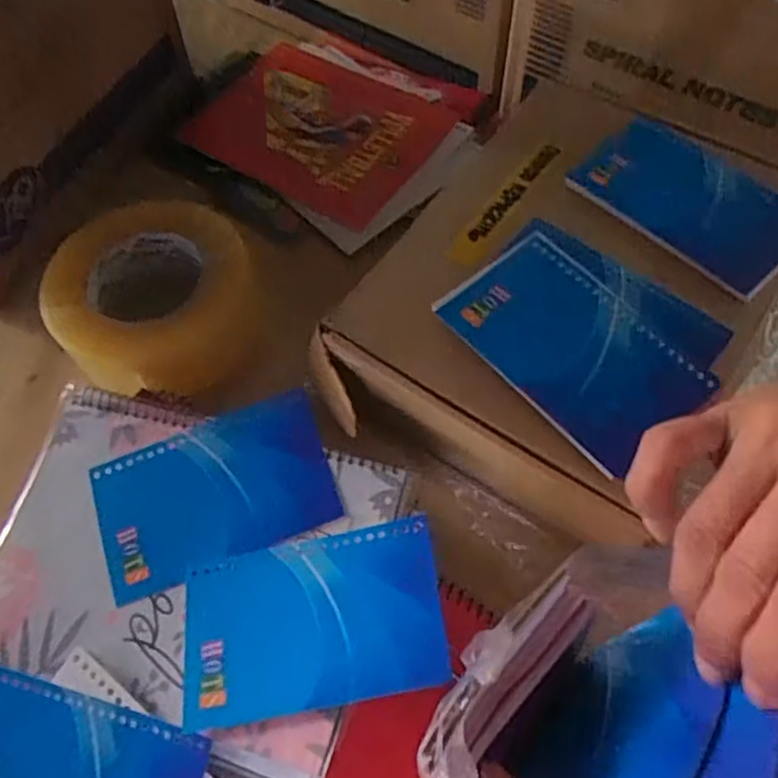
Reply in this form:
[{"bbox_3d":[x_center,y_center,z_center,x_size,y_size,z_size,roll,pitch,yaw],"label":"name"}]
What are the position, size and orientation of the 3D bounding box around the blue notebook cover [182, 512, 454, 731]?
[{"bbox_3d":[-0.039,0.112,0.328,0.130,0.004,0.080,-14,55,8],"label":"blue notebook cover"}]

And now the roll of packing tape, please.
[{"bbox_3d":[-0.157,-0.062,0.455,0.122,0.056,0.131,-1,61,1],"label":"roll of packing tape"}]

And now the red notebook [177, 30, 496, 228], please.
[{"bbox_3d":[-0.053,-0.233,0.570,0.204,0.011,0.173,31,68,19],"label":"red notebook"}]

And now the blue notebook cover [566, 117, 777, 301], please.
[{"bbox_3d":[0.189,-0.119,0.414,0.086,0.009,0.133,-41,67,-19],"label":"blue notebook cover"}]

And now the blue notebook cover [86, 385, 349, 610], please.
[{"bbox_3d":[-0.097,0.056,0.369,0.129,0.004,0.080,-22,68,0],"label":"blue notebook cover"}]

